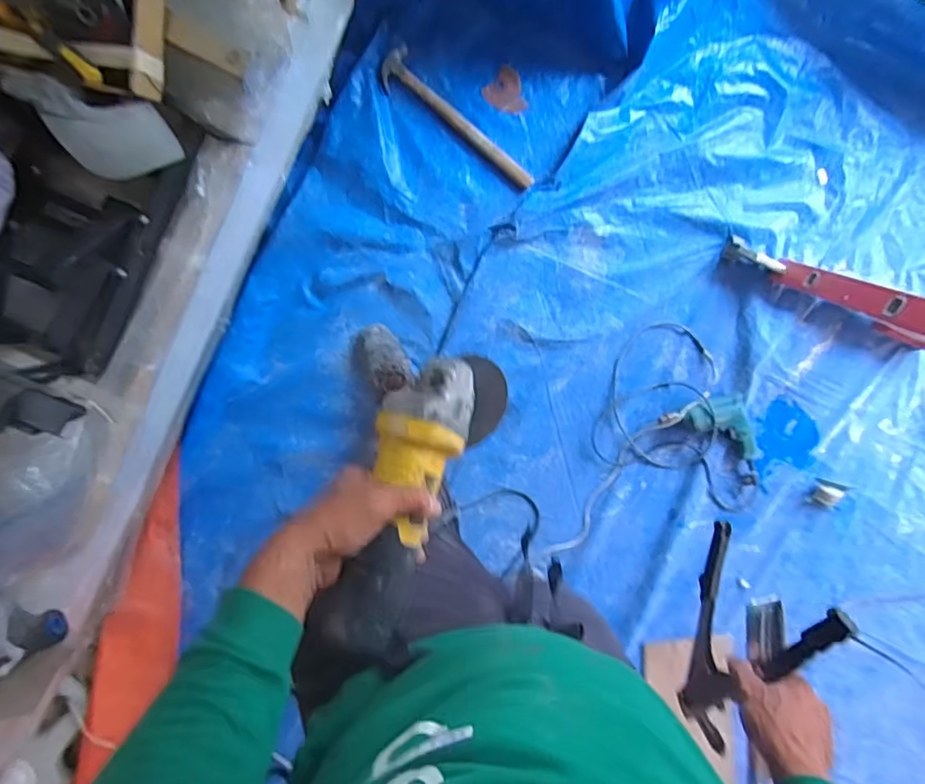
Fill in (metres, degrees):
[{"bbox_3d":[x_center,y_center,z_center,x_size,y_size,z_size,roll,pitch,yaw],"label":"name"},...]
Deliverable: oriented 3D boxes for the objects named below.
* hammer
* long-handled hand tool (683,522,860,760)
[{"bbox_3d":[-0.012,-0.640,1.356,0.440,0.029,0.100,41,91,-6],"label":"hammer"},{"bbox_3d":[0.350,0.307,0.669,0.105,0.131,0.268,8,95,-7],"label":"long-handled hand tool"}]

